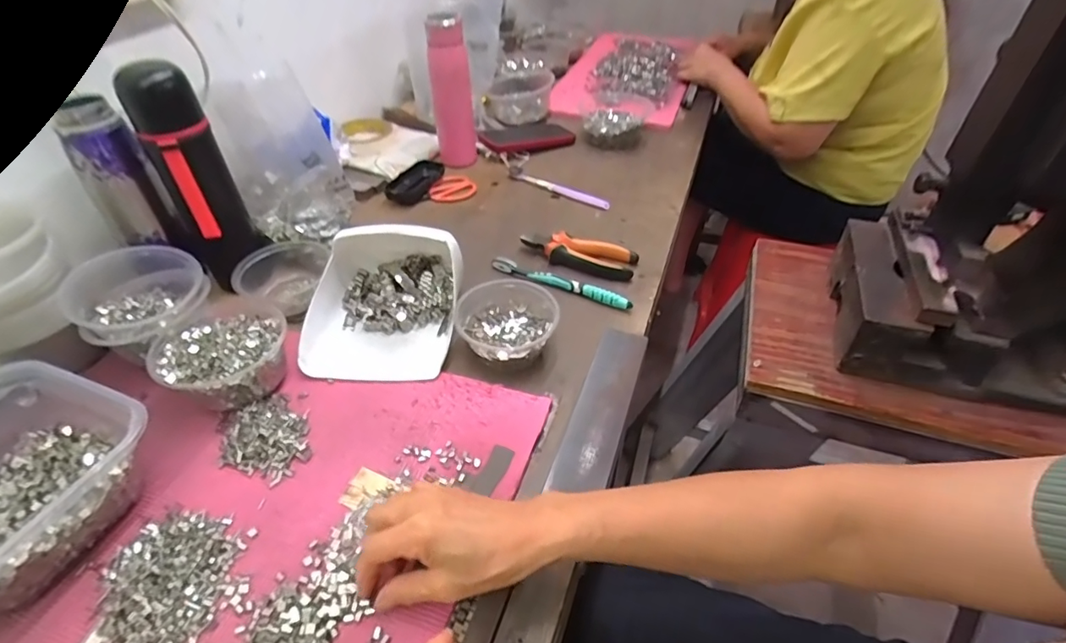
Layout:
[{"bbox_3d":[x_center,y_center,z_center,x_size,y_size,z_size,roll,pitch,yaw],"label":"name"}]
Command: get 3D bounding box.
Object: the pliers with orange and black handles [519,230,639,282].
[{"bbox_3d":[0.059,-0.090,0.681,0.147,0.025,0.054,13,44,14],"label":"pliers with orange and black handles"}]

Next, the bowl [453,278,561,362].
[{"bbox_3d":[-0.027,0.002,0.559,0.106,0.049,0.099,0,42,0],"label":"bowl"}]

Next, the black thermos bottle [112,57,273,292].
[{"bbox_3d":[-0.357,-0.151,0.569,0.075,0.224,0.060,-24,47,-24],"label":"black thermos bottle"}]

